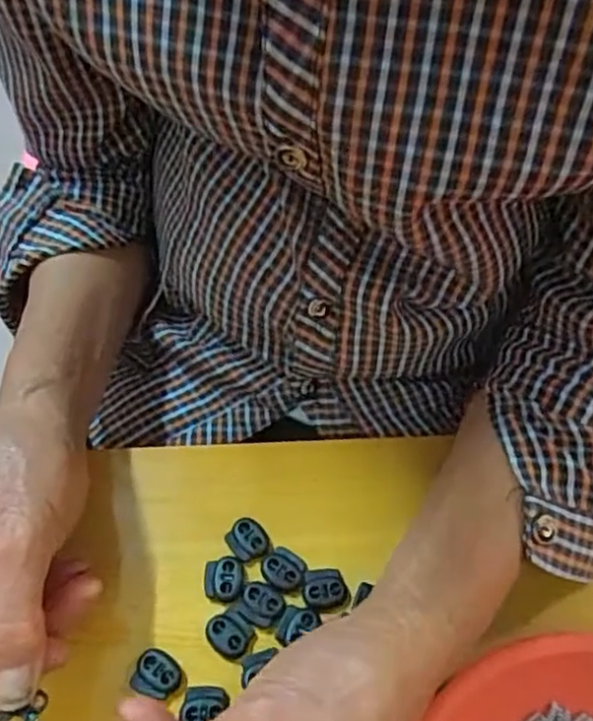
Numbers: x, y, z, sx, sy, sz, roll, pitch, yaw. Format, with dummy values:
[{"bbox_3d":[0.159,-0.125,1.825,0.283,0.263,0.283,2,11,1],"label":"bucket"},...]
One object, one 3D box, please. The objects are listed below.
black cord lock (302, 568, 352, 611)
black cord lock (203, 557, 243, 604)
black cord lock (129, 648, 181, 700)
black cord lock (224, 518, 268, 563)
[{"bbox_3d":[0.014,0.112,0.328,0.021,0.005,0.021,1,58,-2],"label":"black cord lock"},{"bbox_3d":[-0.036,0.107,0.330,0.019,0.005,0.021,2,56,-2],"label":"black cord lock"},{"bbox_3d":[-0.064,0.143,0.305,0.021,0.006,0.018,17,57,8],"label":"black cord lock"},{"bbox_3d":[-0.025,0.091,0.341,0.018,0.004,0.022,-33,63,-23],"label":"black cord lock"}]

